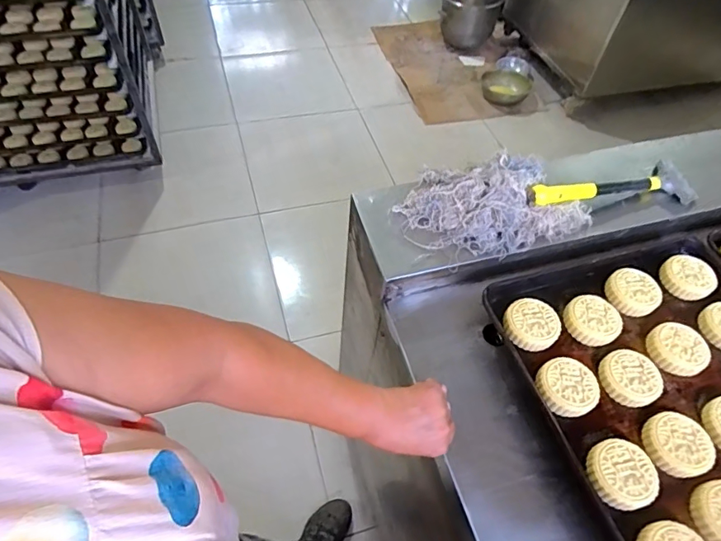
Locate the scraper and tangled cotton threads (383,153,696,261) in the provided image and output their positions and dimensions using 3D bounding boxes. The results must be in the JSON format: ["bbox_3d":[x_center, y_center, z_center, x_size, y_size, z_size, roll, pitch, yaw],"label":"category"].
[{"bbox_3d":[0.306,-0.115,0.734,0.495,0.053,0.165,-5,54,-9],"label":"scraper and tangled cotton threads"}]

